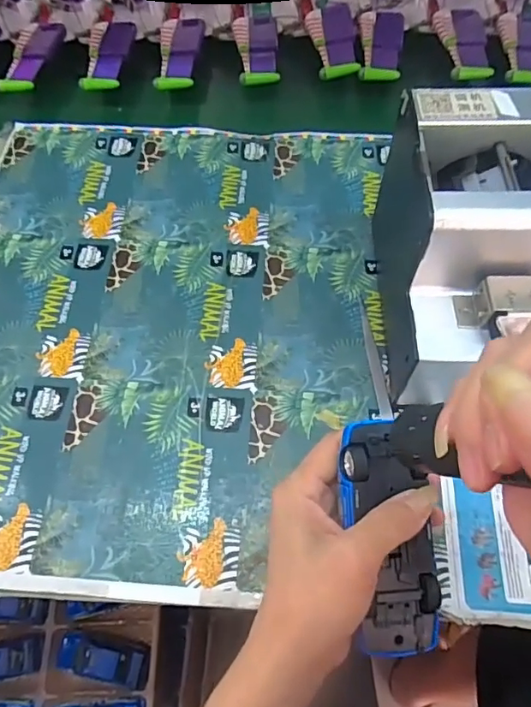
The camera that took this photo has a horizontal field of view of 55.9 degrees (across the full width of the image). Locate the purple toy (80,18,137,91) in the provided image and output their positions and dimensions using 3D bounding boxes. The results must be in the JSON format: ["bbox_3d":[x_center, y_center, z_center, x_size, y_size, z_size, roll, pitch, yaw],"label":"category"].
[{"bbox_3d":[-0.189,-0.361,0.595,0.051,0.012,0.140,4,61,3],"label":"purple toy"}]

